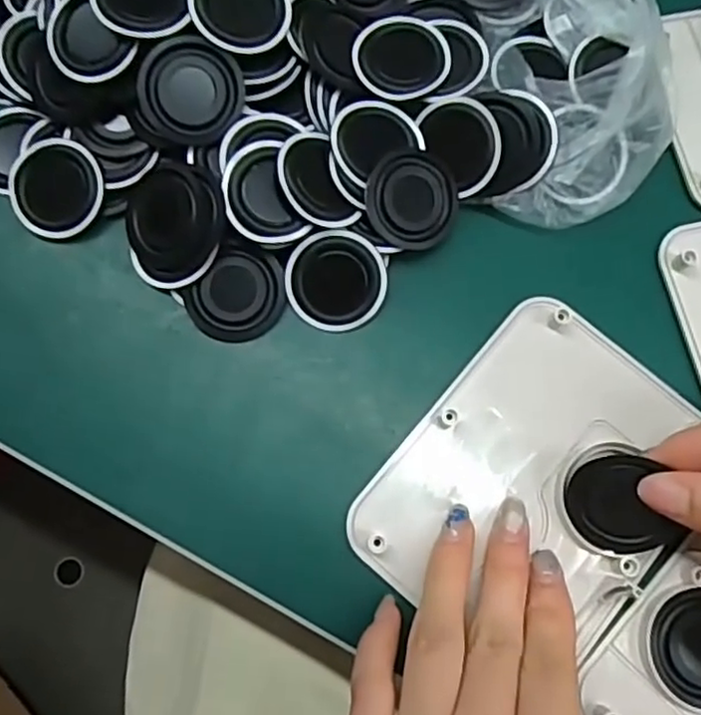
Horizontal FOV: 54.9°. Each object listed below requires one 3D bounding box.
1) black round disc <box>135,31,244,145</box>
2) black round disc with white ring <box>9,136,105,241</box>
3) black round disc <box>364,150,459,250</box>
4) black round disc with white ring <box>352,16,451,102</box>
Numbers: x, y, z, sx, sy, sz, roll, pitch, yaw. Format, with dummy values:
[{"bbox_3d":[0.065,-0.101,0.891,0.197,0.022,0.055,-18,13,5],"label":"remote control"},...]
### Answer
[{"bbox_3d":[-0.060,-0.101,0.255,0.037,0.004,0.038,-2,97,-13],"label":"black round disc"},{"bbox_3d":[-0.118,-0.068,0.267,0.039,0.007,0.037,0,82,-1],"label":"black round disc with white ring"},{"bbox_3d":[0.024,-0.062,0.264,0.038,0.004,0.038,-1,93,-19],"label":"black round disc"},{"bbox_3d":[0.021,-0.121,0.275,0.037,0.010,0.037,1,76,-3],"label":"black round disc with white ring"}]

